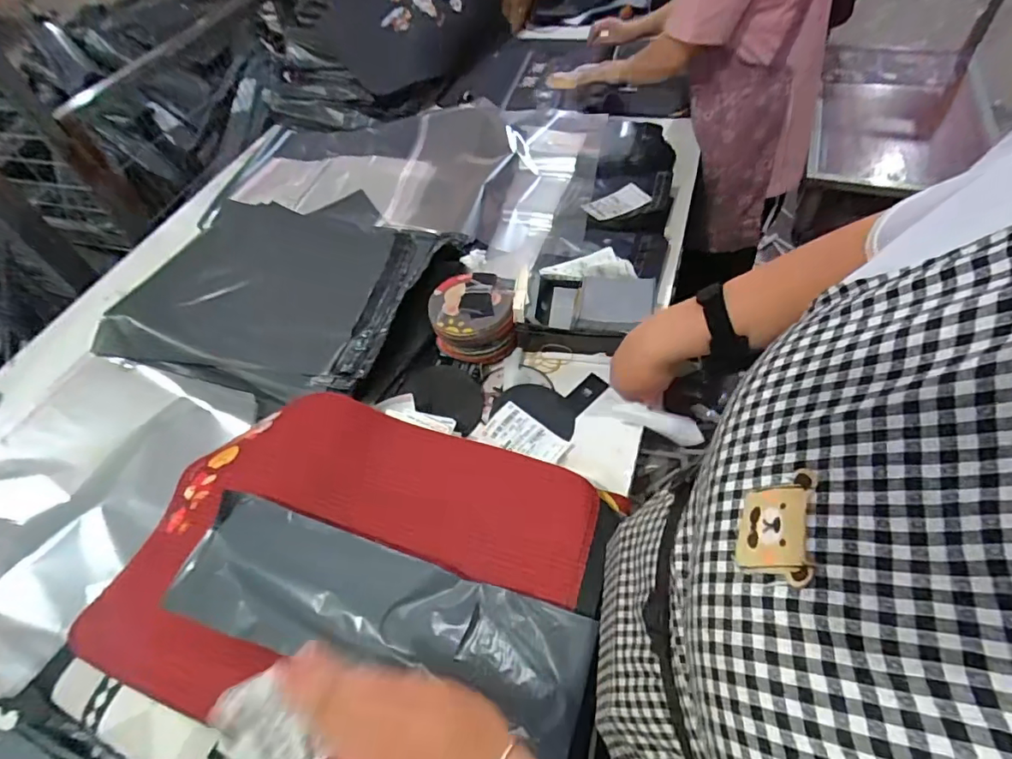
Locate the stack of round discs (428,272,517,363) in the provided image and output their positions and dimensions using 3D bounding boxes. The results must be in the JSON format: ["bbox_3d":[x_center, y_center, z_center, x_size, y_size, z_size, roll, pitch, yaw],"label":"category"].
[{"bbox_3d":[-0.055,-0.102,0.881,0.142,0.096,0.132,-11,51,-1],"label":"stack of round discs"}]

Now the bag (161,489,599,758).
[{"bbox_3d":[-0.140,0.241,0.542,0.449,0.032,0.135,13,51,12],"label":"bag"}]

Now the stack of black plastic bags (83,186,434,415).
[{"bbox_3d":[-0.435,-0.196,1.029,0.604,0.068,0.531,16,56,19],"label":"stack of black plastic bags"}]

